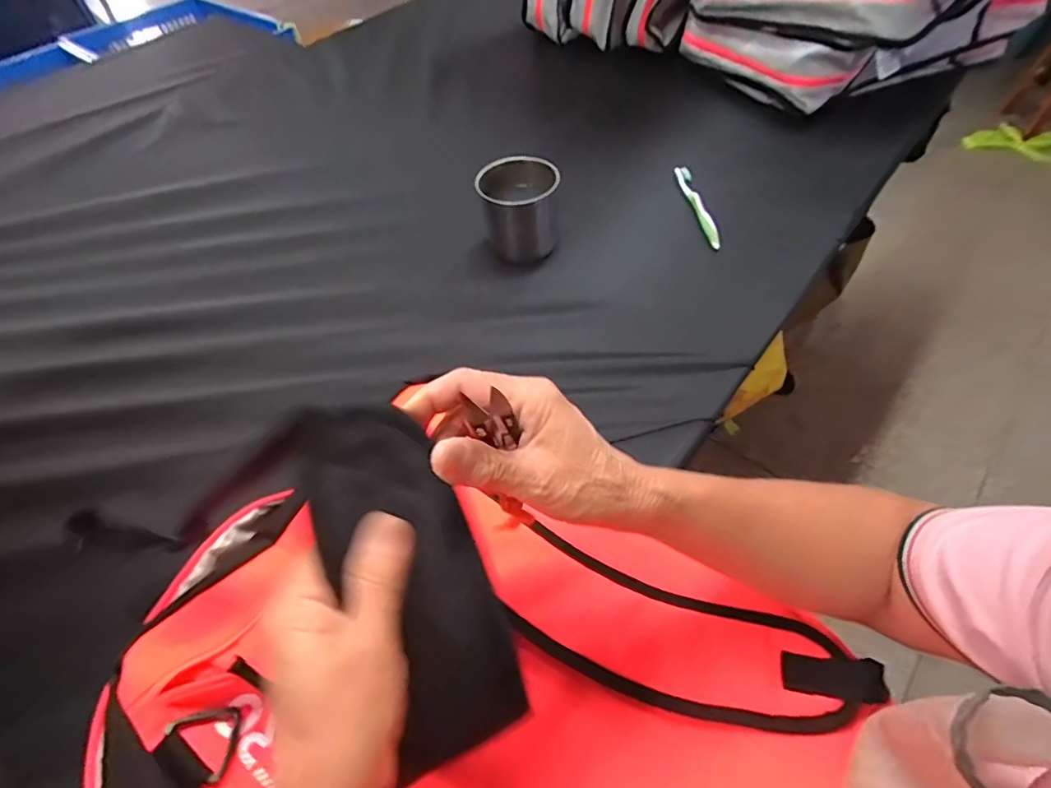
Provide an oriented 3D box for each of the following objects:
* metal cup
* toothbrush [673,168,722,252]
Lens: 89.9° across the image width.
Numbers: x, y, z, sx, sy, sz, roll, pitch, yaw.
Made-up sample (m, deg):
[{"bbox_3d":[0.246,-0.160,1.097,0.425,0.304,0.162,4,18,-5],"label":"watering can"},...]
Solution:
[{"bbox_3d":[-0.007,-0.246,0.705,0.096,0.103,0.096,-2,53,3],"label":"metal cup"},{"bbox_3d":[0.244,-0.271,0.748,0.014,0.022,0.179,-6,53,-1],"label":"toothbrush"}]

